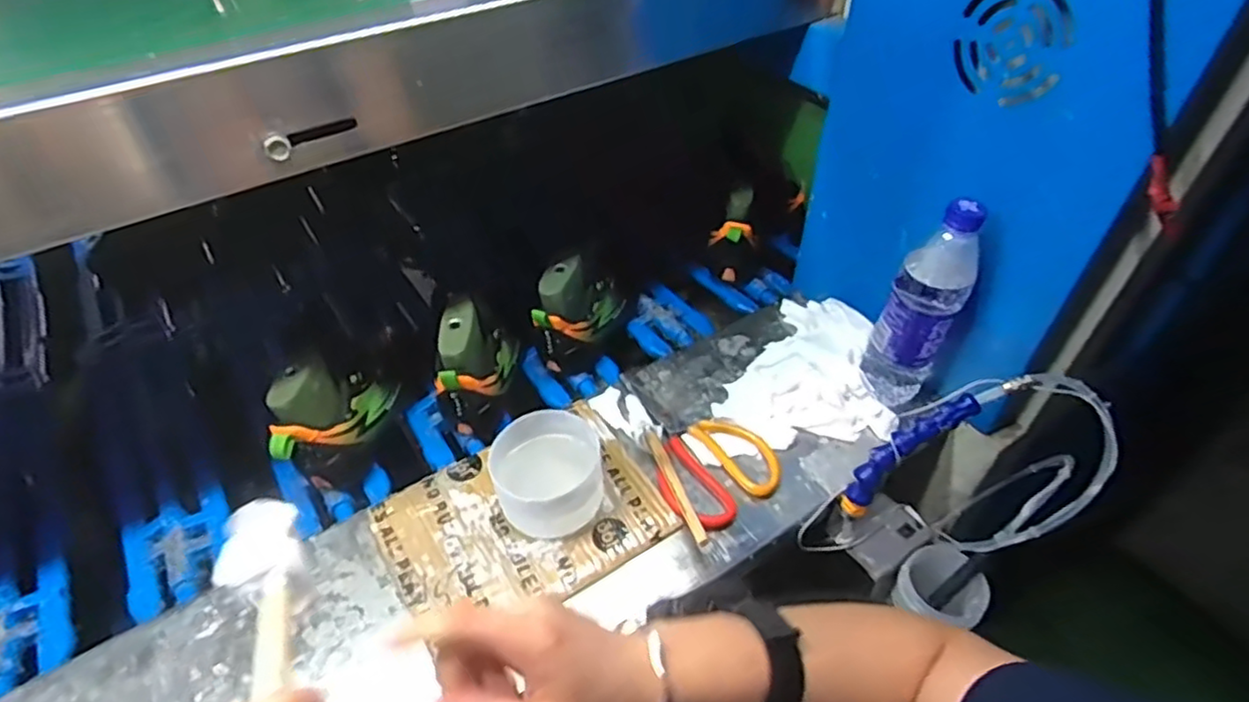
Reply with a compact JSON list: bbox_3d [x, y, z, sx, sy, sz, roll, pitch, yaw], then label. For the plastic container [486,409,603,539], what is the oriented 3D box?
[{"bbox_3d":[-0.063,0.114,0.582,0.096,0.074,0.092,-1,45,1],"label":"plastic container"}]

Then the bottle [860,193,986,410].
[{"bbox_3d":[0.291,-0.042,0.650,0.073,0.223,0.058,20,49,20],"label":"bottle"}]

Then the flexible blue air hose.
[{"bbox_3d":[0.245,0.090,0.586,0.034,0.149,0.027,24,26,-38],"label":"flexible blue air hose"}]

